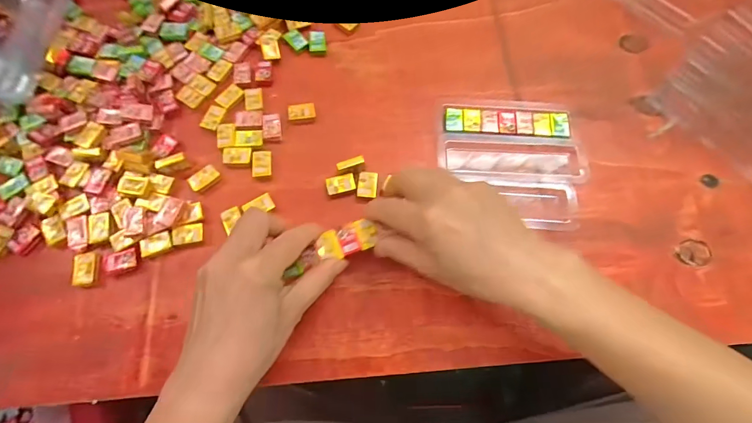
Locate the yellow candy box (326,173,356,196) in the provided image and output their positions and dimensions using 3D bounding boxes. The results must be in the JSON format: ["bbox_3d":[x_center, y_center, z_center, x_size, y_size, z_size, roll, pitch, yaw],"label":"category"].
[{"bbox_3d":[-0.032,-0.024,0.328,0.026,0.005,0.017,-12,73,-4],"label":"yellow candy box"}]

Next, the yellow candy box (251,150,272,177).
[{"bbox_3d":[-0.105,-0.044,0.331,0.017,0.008,0.025,-5,73,-2],"label":"yellow candy box"}]

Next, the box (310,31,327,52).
[{"bbox_3d":[-0.062,-0.181,0.381,0.017,0.007,0.026,-3,73,-2],"label":"box"}]

